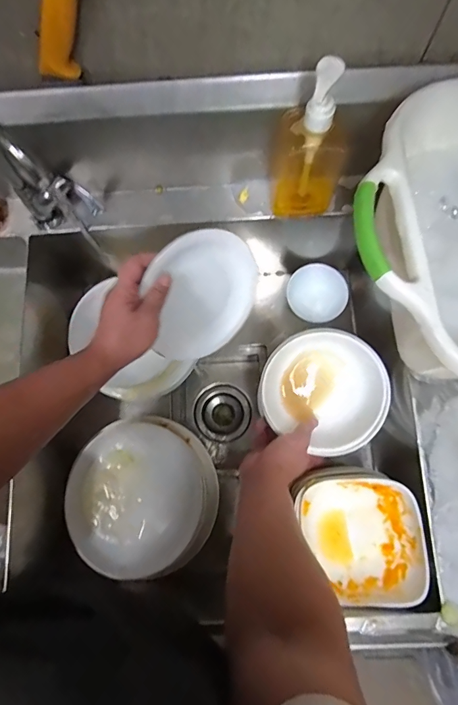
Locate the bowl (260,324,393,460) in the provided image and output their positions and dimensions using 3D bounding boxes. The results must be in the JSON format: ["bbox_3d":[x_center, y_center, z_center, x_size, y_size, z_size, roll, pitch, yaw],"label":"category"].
[{"bbox_3d":[0.141,0.061,0.610,0.182,0.074,0.194,1,97,7],"label":"bowl"}]

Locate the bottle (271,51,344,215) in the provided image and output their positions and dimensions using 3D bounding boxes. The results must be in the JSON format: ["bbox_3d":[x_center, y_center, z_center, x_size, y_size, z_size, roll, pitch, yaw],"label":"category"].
[{"bbox_3d":[0.102,-0.258,0.490,0.084,0.219,0.061,-9,77,-1],"label":"bottle"}]

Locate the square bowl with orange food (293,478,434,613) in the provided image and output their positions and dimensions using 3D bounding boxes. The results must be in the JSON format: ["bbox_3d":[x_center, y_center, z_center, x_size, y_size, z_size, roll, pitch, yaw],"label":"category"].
[{"bbox_3d":[0.170,0.243,0.519,0.145,0.059,0.152,-5,77,1],"label":"square bowl with orange food"}]

